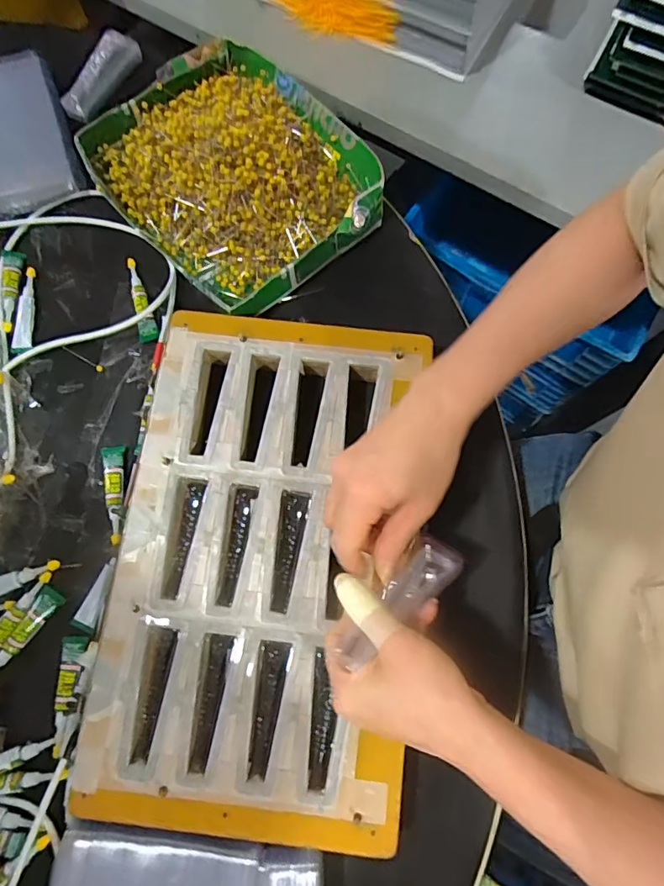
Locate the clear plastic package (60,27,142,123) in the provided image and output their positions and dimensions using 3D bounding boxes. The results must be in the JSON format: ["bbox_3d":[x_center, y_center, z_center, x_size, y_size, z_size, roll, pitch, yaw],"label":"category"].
[{"bbox_3d":[-0.240,-0.380,0.526,0.035,0.025,0.097,29,78,7],"label":"clear plastic package"}]

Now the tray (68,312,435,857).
[{"bbox_3d":[-0.048,0.084,0.397,0.224,0.034,0.376,5,76,2],"label":"tray"}]

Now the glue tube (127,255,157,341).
[{"bbox_3d":[-0.175,-0.134,0.468,0.017,0.011,0.083,-13,76,-3],"label":"glue tube"}]

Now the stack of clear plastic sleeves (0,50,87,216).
[{"bbox_3d":[-0.311,-0.306,0.501,0.095,0.030,0.168,-21,76,-5],"label":"stack of clear plastic sleeves"}]

